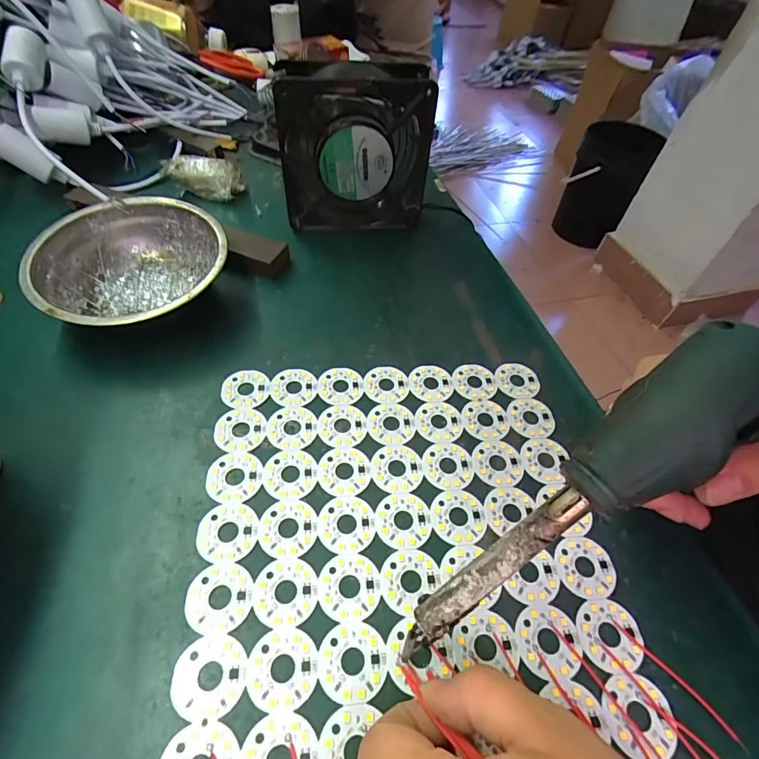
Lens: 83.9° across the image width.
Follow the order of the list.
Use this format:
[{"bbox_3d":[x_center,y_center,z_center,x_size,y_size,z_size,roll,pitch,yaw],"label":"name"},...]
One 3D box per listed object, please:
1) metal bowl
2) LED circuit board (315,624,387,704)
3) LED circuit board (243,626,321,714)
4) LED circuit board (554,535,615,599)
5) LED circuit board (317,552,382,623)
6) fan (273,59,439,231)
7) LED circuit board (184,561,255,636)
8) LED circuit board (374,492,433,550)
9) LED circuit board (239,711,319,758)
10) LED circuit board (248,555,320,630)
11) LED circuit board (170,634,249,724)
[{"bbox_3d":[-0.173,-0.075,0.307,0.120,0.046,0.122,-10,54,-12],"label":"metal bowl"},{"bbox_3d":[-0.012,0.126,0.188,0.030,0.004,0.030,5,52,-1],"label":"LED circuit board"},{"bbox_3d":[-0.042,0.126,0.185,0.031,0.004,0.031,6,52,0],"label":"LED circuit board"},{"bbox_3d":[0.107,0.097,0.221,0.031,0.004,0.029,8,52,1],"label":"LED circuit board"},{"bbox_3d":[-0.015,0.101,0.207,0.030,0.004,0.030,5,52,-1],"label":"LED circuit board"},{"bbox_3d":[-0.020,-0.191,0.356,0.123,0.118,0.048,-2,56,-4],"label":"fan"},{"bbox_3d":[-0.076,0.103,0.200,0.030,0.004,0.030,6,52,0],"label":"LED circuit board"},{"bbox_3d":[0.013,0.076,0.229,0.031,0.004,0.030,5,52,-1],"label":"LED circuit board"},{"bbox_3d":[-0.040,0.151,0.167,0.030,0.004,0.030,6,52,0],"label":"LED circuit board"},{"bbox_3d":[-0.045,0.102,0.204,0.030,0.004,0.030,39,59,23],"label":"LED circuit board"},{"bbox_3d":[-0.073,0.128,0.182,0.030,0.004,0.030,6,52,0],"label":"LED circuit board"}]

